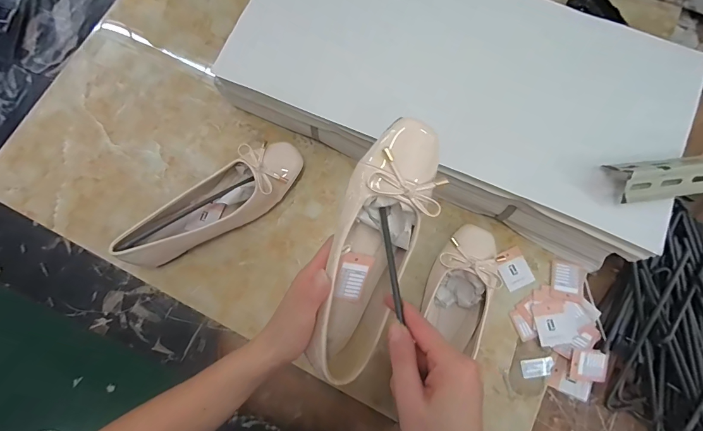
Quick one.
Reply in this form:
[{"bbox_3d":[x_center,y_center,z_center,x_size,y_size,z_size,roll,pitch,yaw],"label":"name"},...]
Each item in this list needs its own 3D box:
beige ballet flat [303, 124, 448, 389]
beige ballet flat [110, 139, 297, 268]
[{"bbox_3d":[0.016,0.039,0.326,0.076,0.064,0.243,18,100,5],"label":"beige ballet flat"},{"bbox_3d":[-0.170,-0.014,0.459,0.237,0.063,0.072,-32,79,-6],"label":"beige ballet flat"}]

